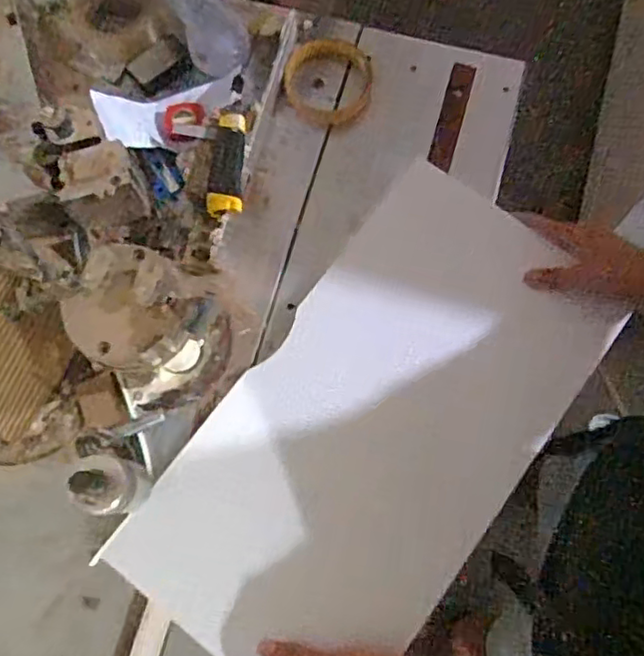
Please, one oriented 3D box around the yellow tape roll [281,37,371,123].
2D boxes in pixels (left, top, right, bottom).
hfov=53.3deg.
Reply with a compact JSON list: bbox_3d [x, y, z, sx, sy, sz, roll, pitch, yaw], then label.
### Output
[{"bbox_3d":[0.009,-0.313,0.805,0.106,0.023,0.113,-1,74,2],"label":"yellow tape roll"}]

